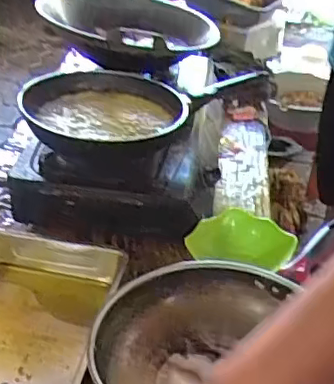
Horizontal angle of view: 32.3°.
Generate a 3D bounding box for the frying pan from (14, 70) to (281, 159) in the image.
[{"bbox_3d":[-0.027,-0.172,1.117,0.494,0.065,0.246,-9,37,-22],"label":"frying pan"}]

